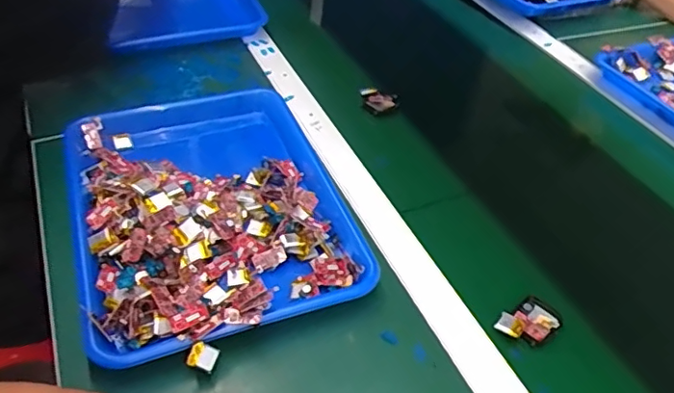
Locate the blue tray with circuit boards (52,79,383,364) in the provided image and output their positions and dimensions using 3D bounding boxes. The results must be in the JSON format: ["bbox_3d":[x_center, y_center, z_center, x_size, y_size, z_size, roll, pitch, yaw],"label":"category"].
[{"bbox_3d":[-0.129,0.002,0.571,0.265,0.047,0.329,-14,46,-19],"label":"blue tray with circuit boards"}]

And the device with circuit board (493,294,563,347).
[{"bbox_3d":[0.171,0.111,0.498,0.064,0.013,0.037,-26,51,-29],"label":"device with circuit board"}]

